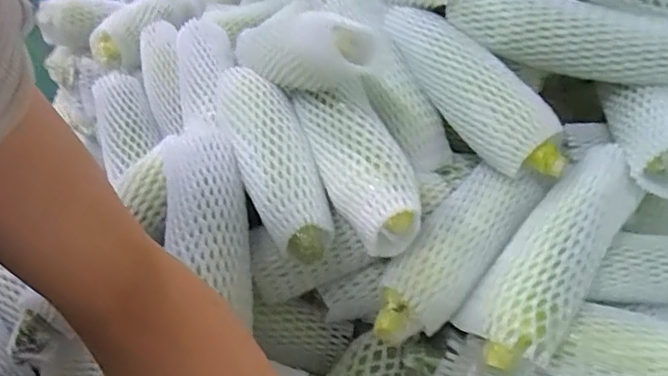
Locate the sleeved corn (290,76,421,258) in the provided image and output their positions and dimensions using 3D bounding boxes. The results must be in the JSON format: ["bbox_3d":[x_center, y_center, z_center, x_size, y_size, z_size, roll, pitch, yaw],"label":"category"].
[{"bbox_3d":[0.017,-0.028,0.504,0.065,0.057,0.188,-6,39,-18],"label":"sleeved corn"}]

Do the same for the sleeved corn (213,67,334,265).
[{"bbox_3d":[-0.062,-0.039,0.534,0.065,0.070,0.242,-7,39,-19],"label":"sleeved corn"}]

